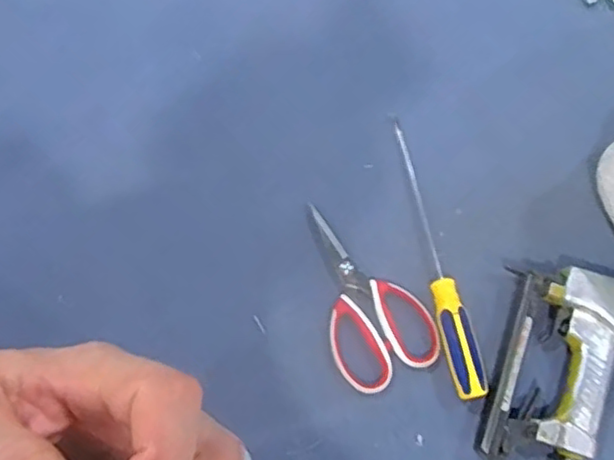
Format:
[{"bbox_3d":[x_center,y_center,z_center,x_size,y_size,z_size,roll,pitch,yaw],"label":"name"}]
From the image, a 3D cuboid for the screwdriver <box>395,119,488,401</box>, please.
[{"bbox_3d":[0.126,0.020,0.619,0.032,0.024,0.284,-10,74,-4],"label":"screwdriver"}]

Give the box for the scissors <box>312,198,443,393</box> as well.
[{"bbox_3d":[0.049,0.061,0.618,0.096,0.009,0.181,-26,76,-8],"label":"scissors"}]

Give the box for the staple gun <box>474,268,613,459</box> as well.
[{"bbox_3d":[0.233,0.161,0.575,0.133,0.040,0.251,16,74,4],"label":"staple gun"}]

